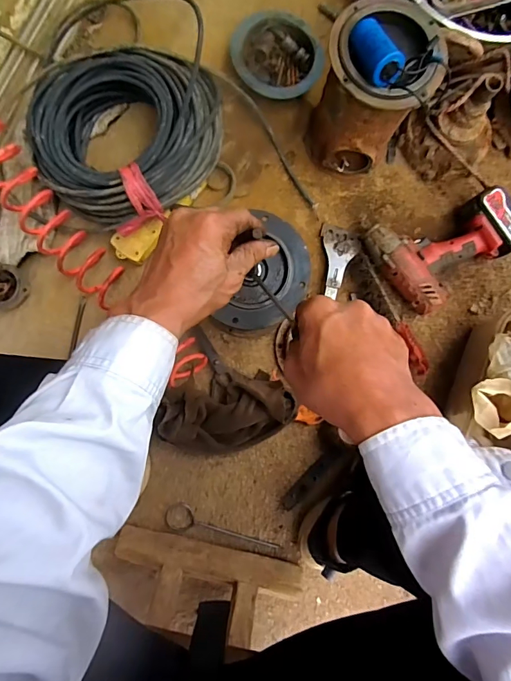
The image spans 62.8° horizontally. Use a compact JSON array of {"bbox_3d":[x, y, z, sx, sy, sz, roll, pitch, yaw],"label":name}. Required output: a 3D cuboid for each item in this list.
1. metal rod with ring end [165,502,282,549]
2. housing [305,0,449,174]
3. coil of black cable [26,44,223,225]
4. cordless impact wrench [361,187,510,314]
[{"bbox_3d":[-0.049,0.290,0.661,0.186,0.005,0.044,11,85,-3],"label":"metal rod with ring end"},{"bbox_3d":[0.160,-0.351,0.601,0.137,0.223,0.147,9,86,-2],"label":"housing"},{"bbox_3d":[-0.187,-0.310,0.629,0.274,0.082,0.248,-12,87,-3],"label":"coil of black cable"},{"bbox_3d":[0.296,-0.164,0.669,0.217,0.072,0.167,-34,88,-4],"label":"cordless impact wrench"}]

